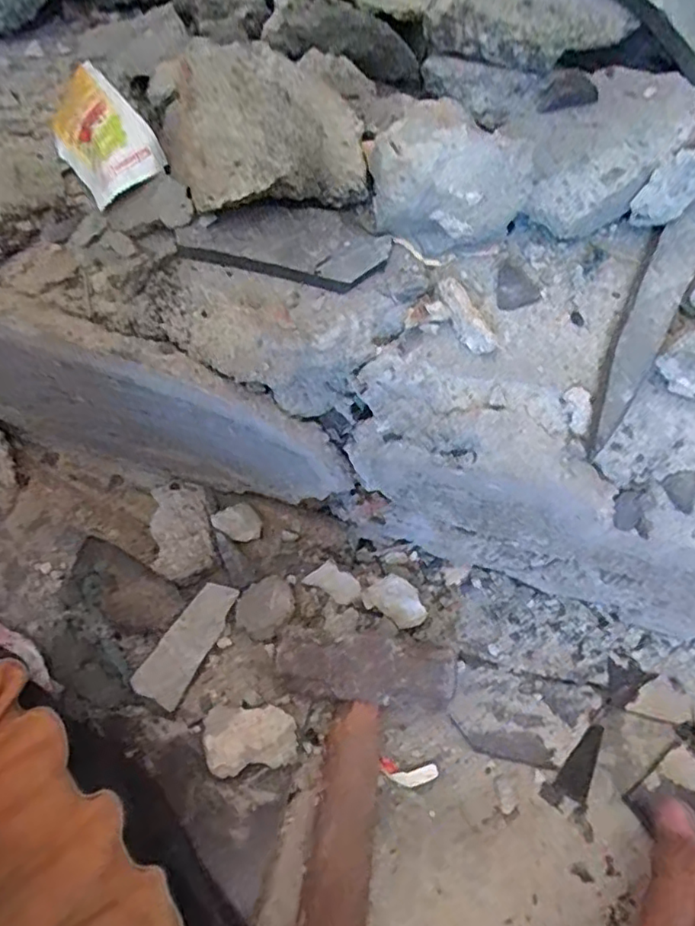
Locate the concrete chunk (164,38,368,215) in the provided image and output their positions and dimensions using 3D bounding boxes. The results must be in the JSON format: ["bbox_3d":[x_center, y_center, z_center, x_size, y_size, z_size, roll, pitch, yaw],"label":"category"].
[{"bbox_3d":[-0.032,-0.130,0.234,0.075,0.043,0.058,-23,71,-10],"label":"concrete chunk"}]

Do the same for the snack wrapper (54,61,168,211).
[{"bbox_3d":[-0.101,-0.134,0.245,0.032,0.020,0.058,-33,73,-13],"label":"snack wrapper"}]

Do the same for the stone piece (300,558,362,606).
[{"bbox_3d":[-0.009,0.073,0.368,0.033,0.006,0.019,27,95,0],"label":"stone piece"}]

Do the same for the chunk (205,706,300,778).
[{"bbox_3d":[-0.054,0.156,0.337,0.050,0.013,0.035,1,69,-1],"label":"chunk"}]

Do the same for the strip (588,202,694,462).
[{"bbox_3d":[0.114,-0.053,0.234,0.020,0.015,0.120,30,71,10],"label":"strip"}]

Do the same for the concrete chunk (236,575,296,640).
[{"bbox_3d":[-0.048,0.087,0.361,0.031,0.016,0.036,34,72,11],"label":"concrete chunk"}]

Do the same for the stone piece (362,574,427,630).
[{"bbox_3d":[0.030,0.083,0.359,0.037,0.020,0.023,32,71,11],"label":"stone piece"}]

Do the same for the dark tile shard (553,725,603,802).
[{"bbox_3d":[0.136,0.173,0.348,0.017,0.007,0.042,28,71,9],"label":"dark tile shard"}]

